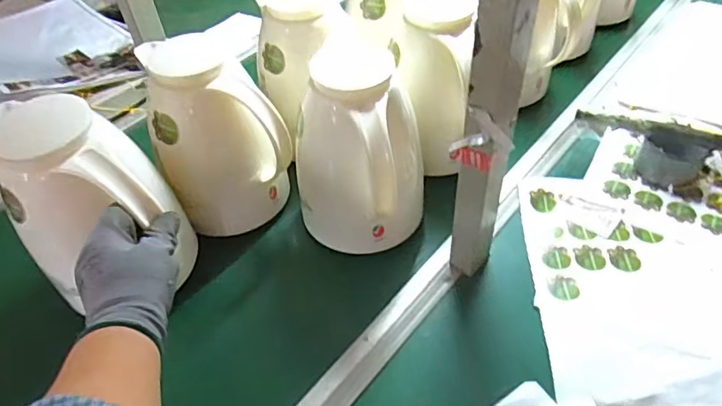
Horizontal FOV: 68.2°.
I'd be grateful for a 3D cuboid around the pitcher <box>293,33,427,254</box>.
[{"bbox_3d":[0.006,-0.056,0.579,0.124,0.192,0.130,-2,45,2],"label":"pitcher"}]

